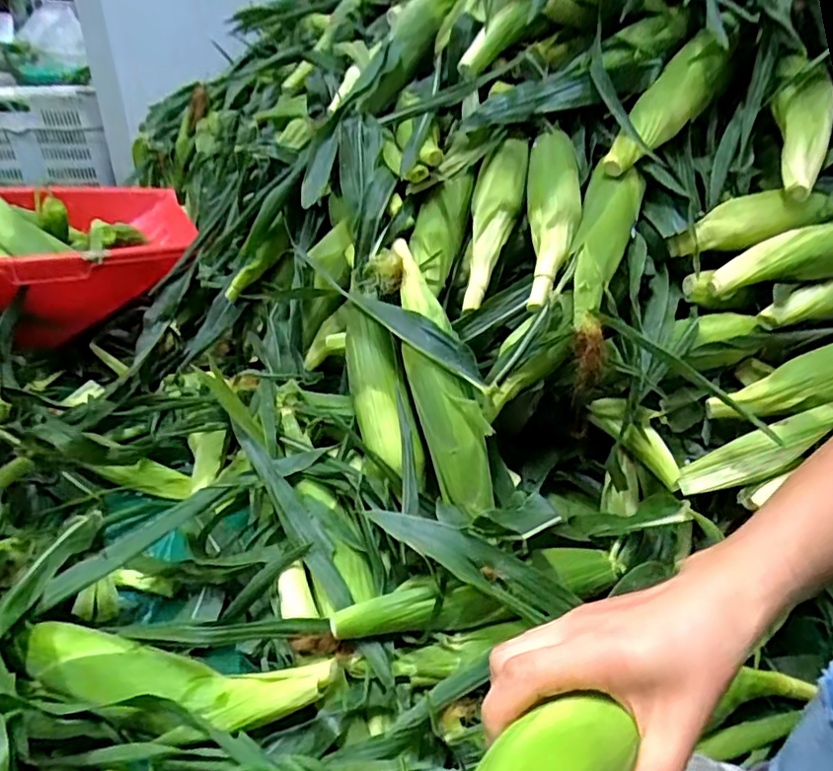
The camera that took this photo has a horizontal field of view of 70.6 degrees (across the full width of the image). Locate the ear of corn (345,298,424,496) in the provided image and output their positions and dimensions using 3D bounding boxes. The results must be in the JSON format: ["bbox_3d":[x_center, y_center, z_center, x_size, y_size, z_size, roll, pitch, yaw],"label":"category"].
[{"bbox_3d":[-0.038,0.008,0.609,0.057,0.051,0.201,-11,73,-21],"label":"ear of corn"}]

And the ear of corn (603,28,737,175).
[{"bbox_3d":[0.279,-0.312,0.665,0.211,0.046,0.047,-49,48,-8],"label":"ear of corn"}]

